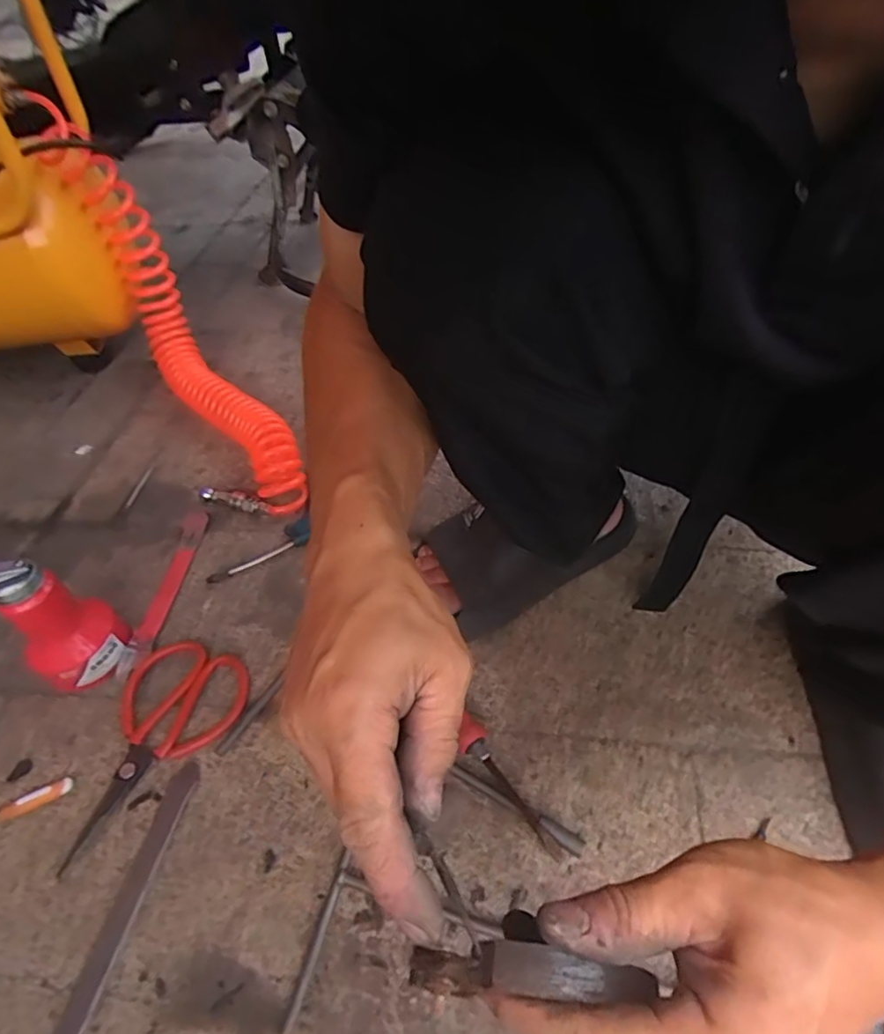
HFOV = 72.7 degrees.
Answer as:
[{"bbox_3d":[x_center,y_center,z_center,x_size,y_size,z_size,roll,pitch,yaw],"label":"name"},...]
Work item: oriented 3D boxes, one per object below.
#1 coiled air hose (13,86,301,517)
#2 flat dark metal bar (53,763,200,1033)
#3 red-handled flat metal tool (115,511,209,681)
[{"bbox_3d":[-0.318,-0.230,0.733,0.072,0.225,0.546,-32,79,-19],"label":"coiled air hose"},{"bbox_3d":[-0.236,0.313,0.399,0.022,0.004,0.290,5,50,11],"label":"flat dark metal bar"},{"bbox_3d":[-0.282,0.068,0.614,0.027,0.011,0.197,0,50,7],"label":"red-handled flat metal tool"}]

